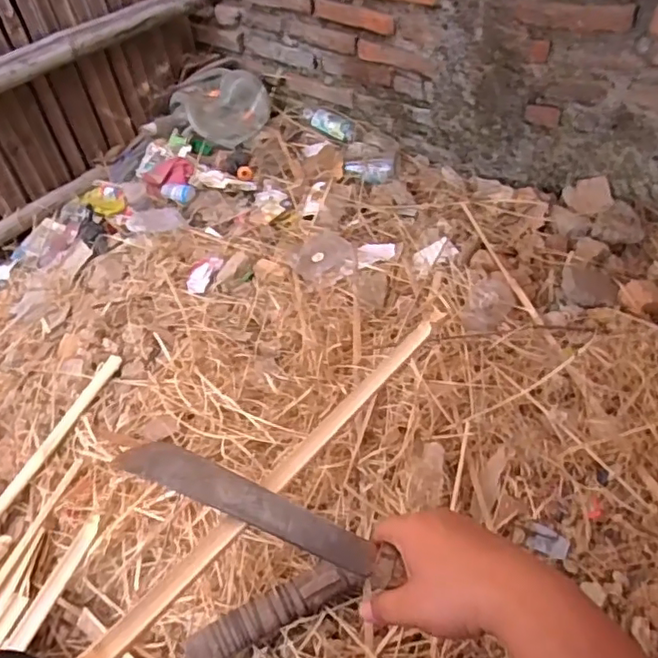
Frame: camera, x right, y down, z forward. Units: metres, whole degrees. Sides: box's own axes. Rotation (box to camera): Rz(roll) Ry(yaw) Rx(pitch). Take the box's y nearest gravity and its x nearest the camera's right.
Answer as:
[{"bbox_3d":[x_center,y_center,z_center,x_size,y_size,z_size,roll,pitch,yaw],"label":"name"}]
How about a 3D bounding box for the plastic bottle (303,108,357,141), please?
[{"bbox_3d":[-0.004,-0.510,1.502,0.051,0.047,0.188,-35,52,-26],"label":"plastic bottle"}]

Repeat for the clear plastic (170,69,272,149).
[{"bbox_3d":[-0.273,-0.571,1.552,0.238,0.097,0.227,-11,46,-5],"label":"clear plastic"}]

